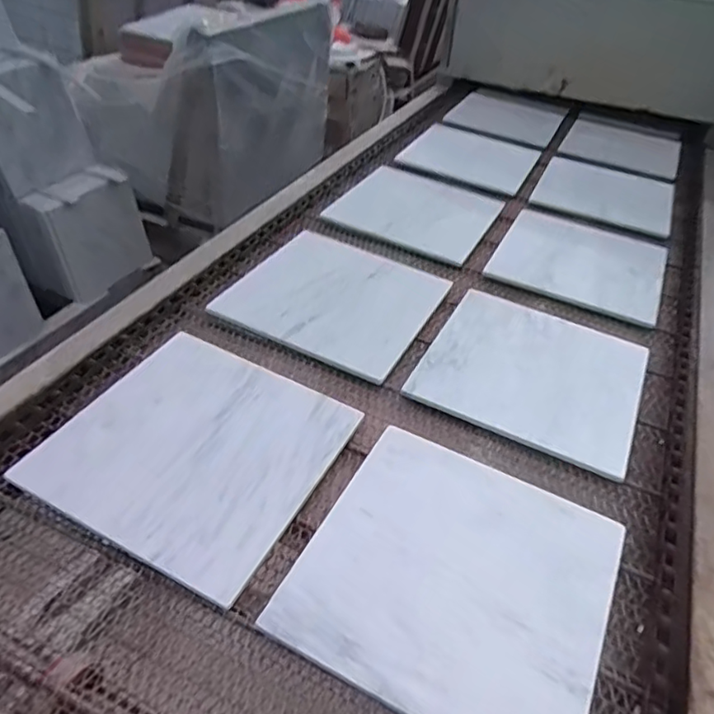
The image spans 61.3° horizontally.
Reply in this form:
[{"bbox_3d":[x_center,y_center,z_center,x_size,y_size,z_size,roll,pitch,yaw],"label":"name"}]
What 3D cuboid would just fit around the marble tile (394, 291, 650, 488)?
[{"bbox_3d":[0.258,0.017,0.879,0.294,0.016,0.287,22,44,16],"label":"marble tile"}]

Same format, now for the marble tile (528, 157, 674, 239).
[{"bbox_3d":[0.577,-0.384,1.400,0.293,0.016,0.299,20,44,14],"label":"marble tile"}]

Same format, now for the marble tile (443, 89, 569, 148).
[{"bbox_3d":[0.433,-0.689,1.714,0.280,0.008,0.327,22,44,16],"label":"marble tile"}]

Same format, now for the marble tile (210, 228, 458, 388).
[{"bbox_3d":[-0.033,-0.100,0.966,0.294,0.012,0.289,22,44,16],"label":"marble tile"}]

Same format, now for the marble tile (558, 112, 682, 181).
[{"bbox_3d":[0.725,-0.588,1.635,0.285,0.018,0.328,22,44,16],"label":"marble tile"}]

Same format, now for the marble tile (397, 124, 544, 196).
[{"bbox_3d":[0.284,-0.498,1.488,0.290,0.011,0.305,22,44,15],"label":"marble tile"}]

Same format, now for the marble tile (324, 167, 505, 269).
[{"bbox_3d":[0.123,-0.303,1.238,0.297,0.005,0.303,22,44,16],"label":"marble tile"}]

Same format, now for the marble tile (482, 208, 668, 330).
[{"bbox_3d":[0.426,-0.187,1.146,0.296,0.010,0.302,22,44,16],"label":"marble tile"}]

